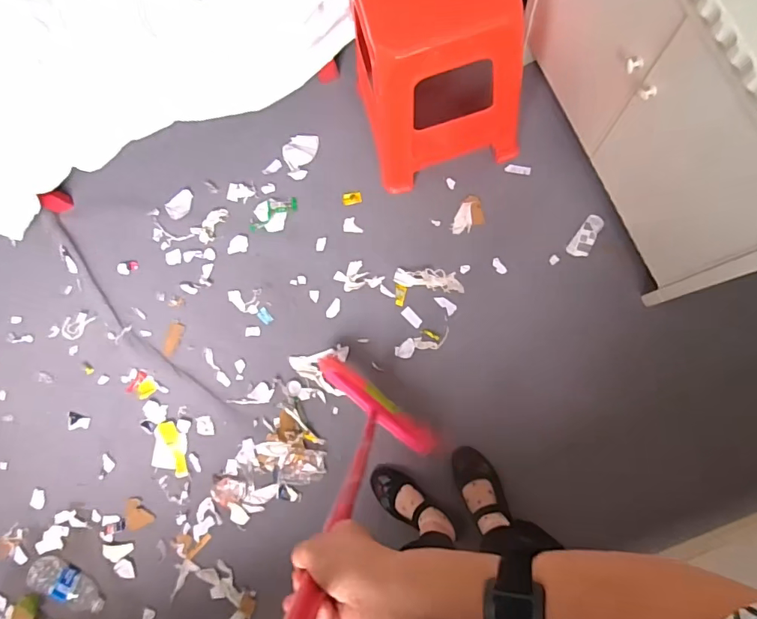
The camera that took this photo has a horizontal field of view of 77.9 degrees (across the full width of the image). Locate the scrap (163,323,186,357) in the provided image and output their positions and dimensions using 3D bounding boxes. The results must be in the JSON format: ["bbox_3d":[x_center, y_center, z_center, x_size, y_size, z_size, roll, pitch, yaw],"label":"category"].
[{"bbox_3d":[-0.574,0.086,1.313,0.043,0.008,0.097,12,79,8],"label":"scrap"}]

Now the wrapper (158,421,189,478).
[{"bbox_3d":[-0.551,0.377,1.263,0.044,0.018,0.155,-24,81,4],"label":"wrapper"}]

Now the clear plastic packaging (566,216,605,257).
[{"bbox_3d":[0.537,-0.188,1.207,0.052,0.010,0.122,33,88,10],"label":"clear plastic packaging"}]

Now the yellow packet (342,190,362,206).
[{"bbox_3d":[-0.073,-0.307,1.288,0.052,0.009,0.032,-11,84,7],"label":"yellow packet"}]

